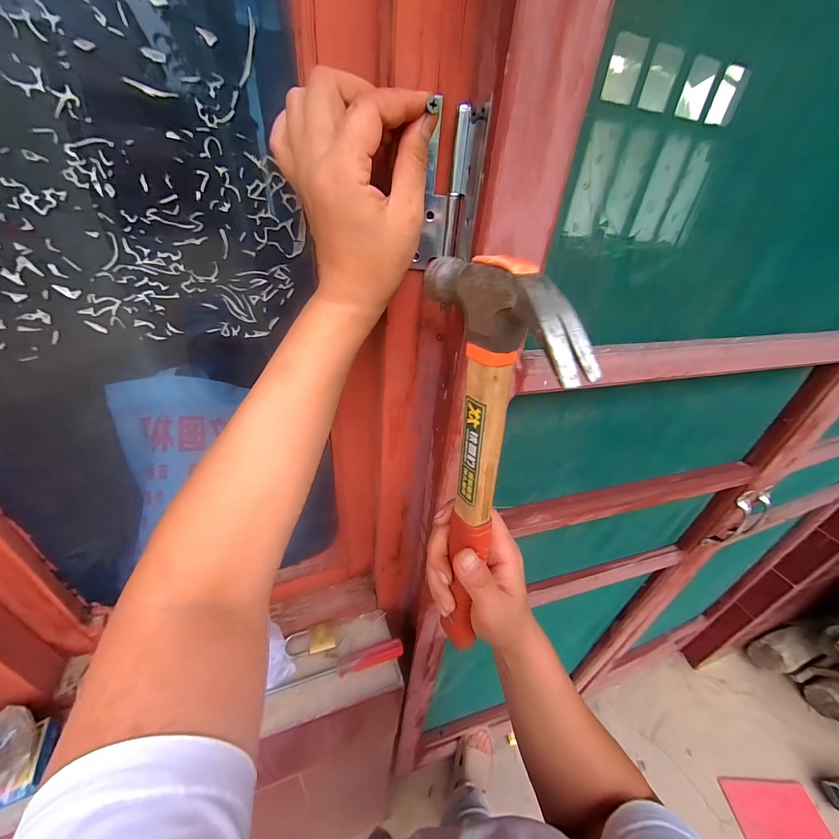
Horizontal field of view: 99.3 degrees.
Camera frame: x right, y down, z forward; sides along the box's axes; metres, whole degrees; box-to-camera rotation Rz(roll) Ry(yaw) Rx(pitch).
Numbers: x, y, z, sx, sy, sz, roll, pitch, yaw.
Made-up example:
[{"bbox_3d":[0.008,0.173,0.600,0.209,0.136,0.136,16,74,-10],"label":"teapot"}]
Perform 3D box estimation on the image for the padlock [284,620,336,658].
[{"bbox_3d":[-0.150,0.308,0.493,0.067,0.020,0.035,-8,37,-20],"label":"padlock"}]

